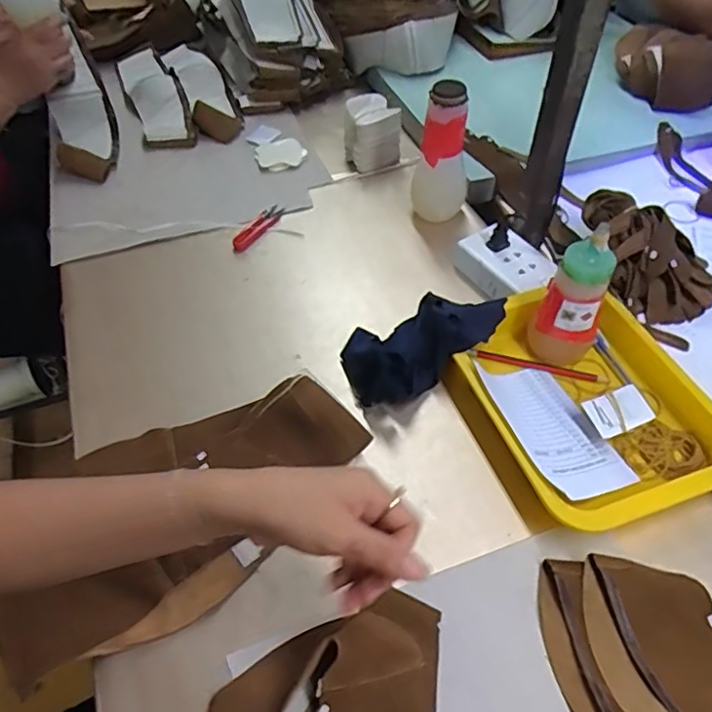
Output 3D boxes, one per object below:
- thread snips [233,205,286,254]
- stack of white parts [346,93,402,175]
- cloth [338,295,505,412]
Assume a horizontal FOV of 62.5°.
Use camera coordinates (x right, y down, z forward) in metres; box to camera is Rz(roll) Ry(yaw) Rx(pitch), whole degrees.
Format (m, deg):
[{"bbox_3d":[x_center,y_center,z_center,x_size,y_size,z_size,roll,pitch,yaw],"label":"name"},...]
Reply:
[{"bbox_3d":[-0.126,-0.169,0.769,0.029,0.011,0.100,23,55,20],"label":"thread snips"},{"bbox_3d":[0.024,-0.326,0.854,0.078,0.084,0.067,-15,51,-10],"label":"stack of white parts"},{"bbox_3d":[0.067,-0.020,0.613,0.179,0.051,0.099,-32,56,-22],"label":"cloth"}]

